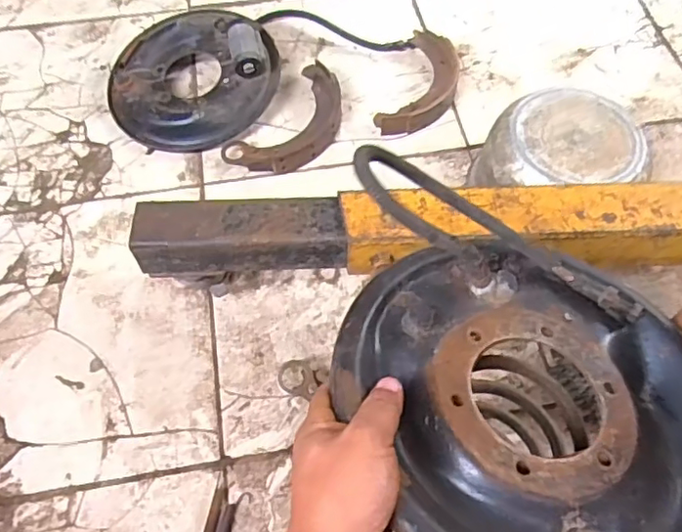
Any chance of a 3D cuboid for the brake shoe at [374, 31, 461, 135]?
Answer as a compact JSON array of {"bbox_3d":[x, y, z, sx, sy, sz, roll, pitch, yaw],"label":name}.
[{"bbox_3d":[0.135,-0.290,0.978,0.099,0.029,0.221,18,64,9],"label":"brake shoe"}]

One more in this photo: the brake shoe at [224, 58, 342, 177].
[{"bbox_3d":[-0.068,-0.214,0.927,0.120,0.032,0.223,34,68,16],"label":"brake shoe"}]

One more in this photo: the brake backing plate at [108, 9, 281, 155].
[{"bbox_3d":[-0.235,-0.301,0.961,0.269,0.081,0.242,-1,63,-1],"label":"brake backing plate"}]

